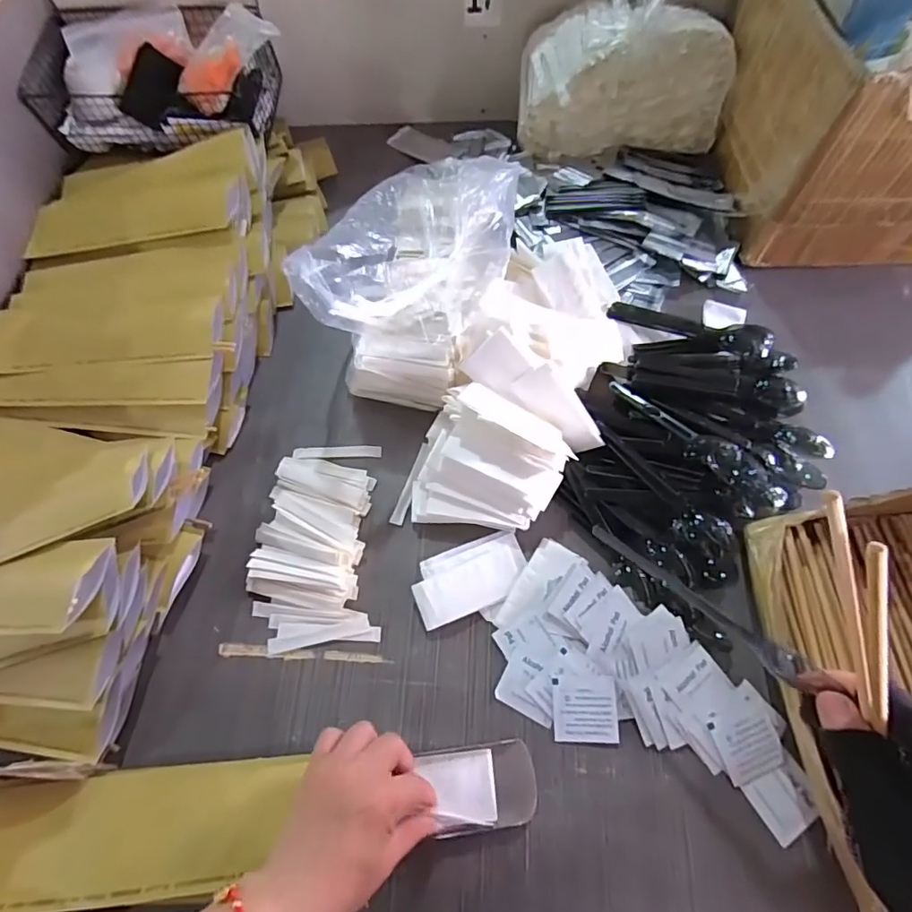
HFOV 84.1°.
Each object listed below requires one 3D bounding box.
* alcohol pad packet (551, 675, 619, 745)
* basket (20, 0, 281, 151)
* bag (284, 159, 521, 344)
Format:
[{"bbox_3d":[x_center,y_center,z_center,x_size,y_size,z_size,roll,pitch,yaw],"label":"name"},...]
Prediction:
[{"bbox_3d":[0.105,0.206,0.412,0.050,0.004,0.050,0,74,6],"label":"alcohol pad packet"},{"bbox_3d":[-0.372,-0.485,0.647,0.297,0.097,0.150,-2,65,1],"label":"basket"},{"bbox_3d":[-0.034,-0.224,0.499,0.172,0.108,0.295,7,65,5],"label":"bag"}]

